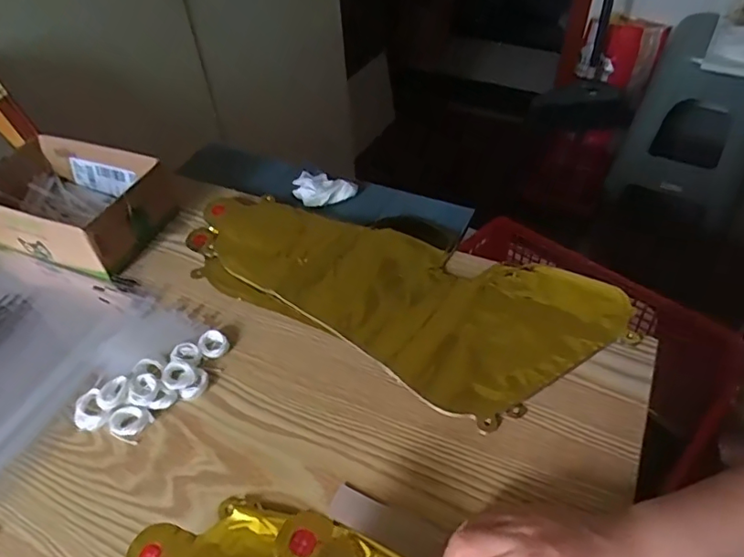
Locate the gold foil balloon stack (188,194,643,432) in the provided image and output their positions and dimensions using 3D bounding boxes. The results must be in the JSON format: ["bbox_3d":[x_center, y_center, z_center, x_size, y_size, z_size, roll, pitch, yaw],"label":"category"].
[{"bbox_3d":[0.011,-0.003,0.530,0.428,0.011,0.188,24,52,25],"label":"gold foil balloon stack"}]

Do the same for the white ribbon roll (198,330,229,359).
[{"bbox_3d":[-0.144,0.060,0.483,0.025,0.010,0.027,-2,46,2],"label":"white ribbon roll"}]

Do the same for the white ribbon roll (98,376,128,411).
[{"bbox_3d":[-0.217,0.097,0.446,0.024,0.012,0.026,-2,46,2],"label":"white ribbon roll"}]

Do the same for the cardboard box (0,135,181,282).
[{"bbox_3d":[-0.348,-0.089,0.610,0.207,0.066,0.136,14,49,17],"label":"cardboard box"}]

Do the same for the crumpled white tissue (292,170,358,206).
[{"bbox_3d":[-0.069,-0.114,0.661,0.085,0.021,0.056,27,54,27],"label":"crumpled white tissue"}]

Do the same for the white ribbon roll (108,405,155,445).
[{"bbox_3d":[-0.198,0.117,0.433,0.032,0.008,0.027,15,49,18],"label":"white ribbon roll"}]

